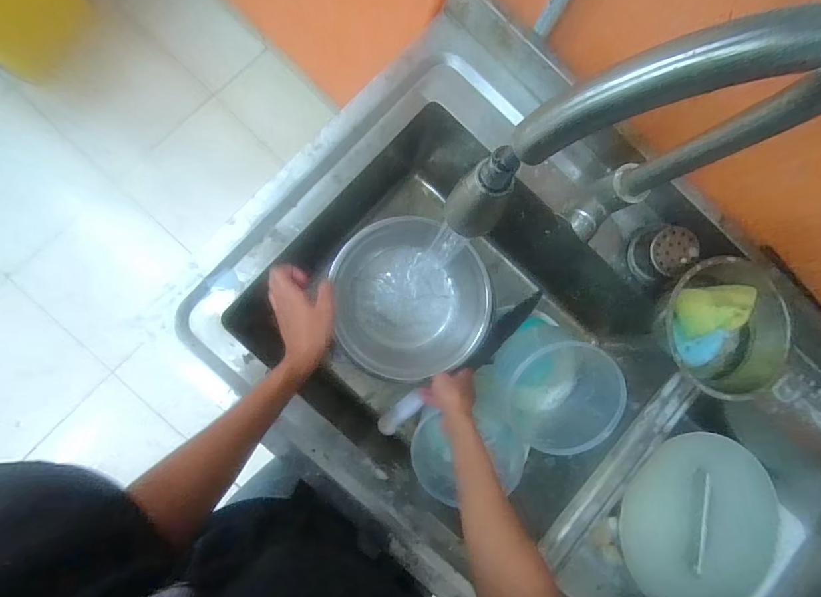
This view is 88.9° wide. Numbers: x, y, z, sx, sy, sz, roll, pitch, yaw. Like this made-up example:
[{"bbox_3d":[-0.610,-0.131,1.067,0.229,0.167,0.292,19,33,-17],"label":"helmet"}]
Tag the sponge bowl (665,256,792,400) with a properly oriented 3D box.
[{"bbox_3d":[0.390,0.035,0.548,0.158,0.074,0.162,0,87,-6],"label":"sponge bowl"}]

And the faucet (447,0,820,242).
[{"bbox_3d":[0.167,-0.098,0.340,0.245,0.335,0.056,-14,89,-7],"label":"faucet"}]

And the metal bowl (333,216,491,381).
[{"bbox_3d":[-0.001,-0.002,0.626,0.222,0.078,0.237,0,87,-6],"label":"metal bowl"}]

